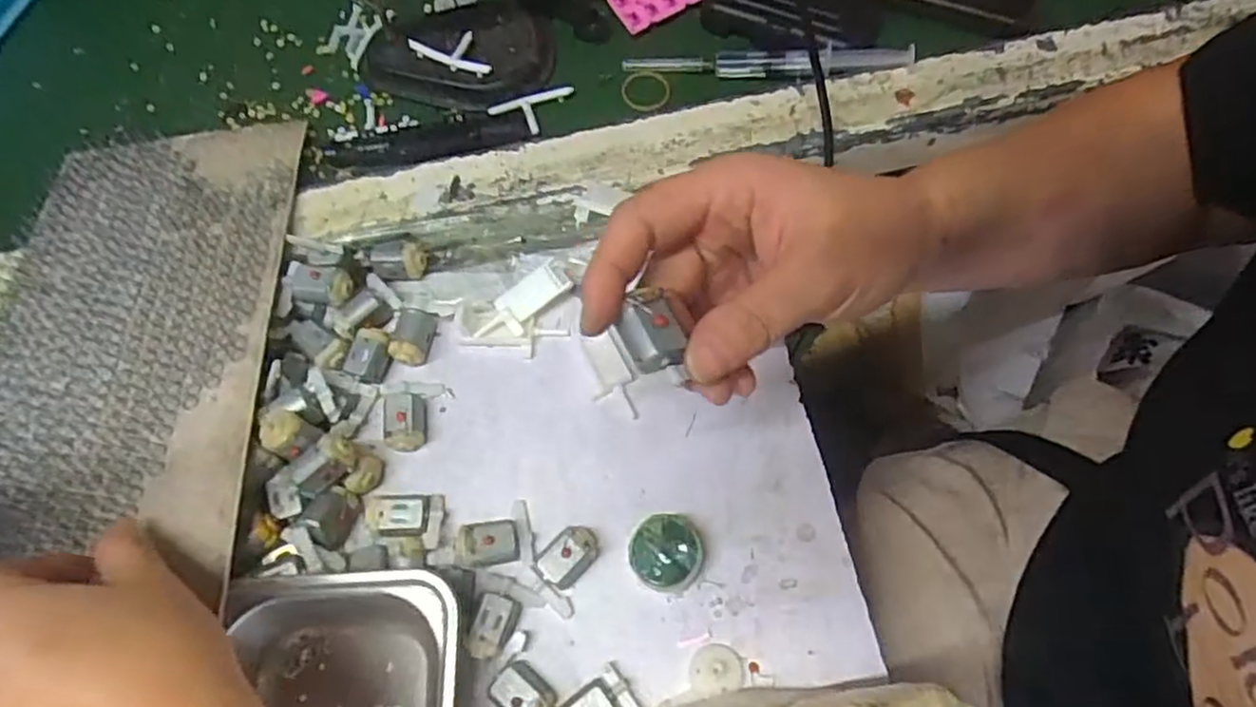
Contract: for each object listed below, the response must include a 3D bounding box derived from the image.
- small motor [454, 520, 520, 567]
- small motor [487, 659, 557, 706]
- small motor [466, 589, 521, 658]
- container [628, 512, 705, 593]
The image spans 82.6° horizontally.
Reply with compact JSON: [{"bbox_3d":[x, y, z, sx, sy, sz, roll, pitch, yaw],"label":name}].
[{"bbox_3d":[-0.066,0.090,0.338,0.027,0.020,0.020,-13,68,-2],"label":"small motor"},{"bbox_3d":[-0.046,0.150,0.315,0.027,0.016,0.020,37,74,16],"label":"small motor"},{"bbox_3d":[-0.060,0.124,0.325,0.018,0.012,0.027,15,69,9],"label":"small motor"},{"bbox_3d":[0.018,0.093,0.334,0.034,0.017,0.034,-1,68,3],"label":"container"}]

